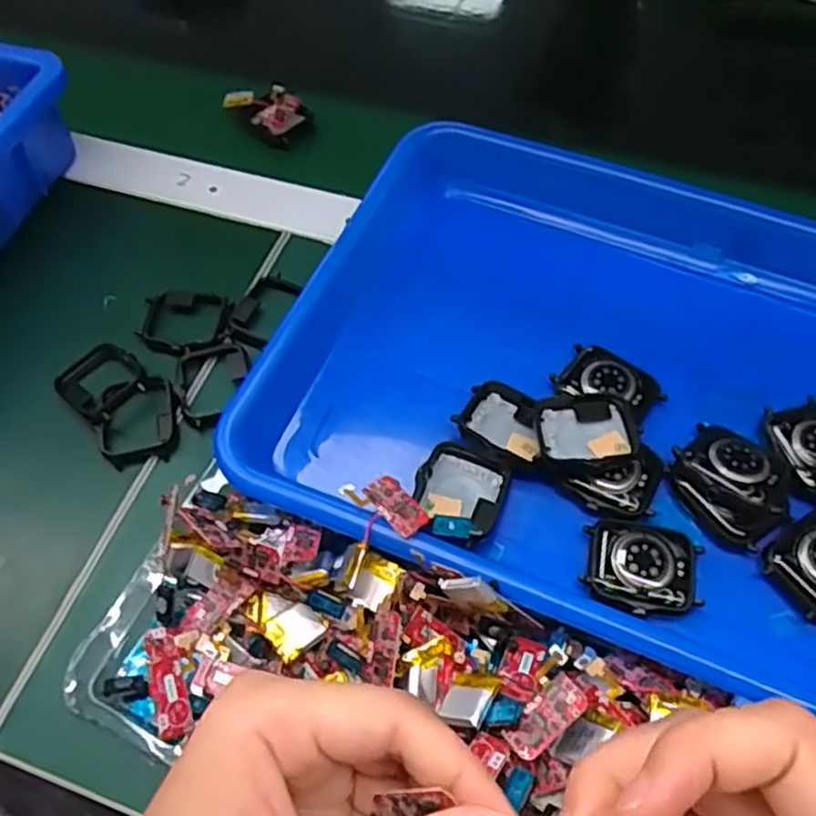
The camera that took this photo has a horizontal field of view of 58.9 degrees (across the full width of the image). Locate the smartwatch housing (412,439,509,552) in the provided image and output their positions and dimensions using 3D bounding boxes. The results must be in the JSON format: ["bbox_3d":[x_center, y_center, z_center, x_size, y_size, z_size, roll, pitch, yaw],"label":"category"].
[{"bbox_3d":[0.023,0.036,0.310,0.037,0.010,0.040,22,61,14],"label":"smartwatch housing"}]

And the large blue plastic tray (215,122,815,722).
[{"bbox_3d":[0.111,-0.012,0.344,0.323,0.051,0.258,20,60,13],"label":"large blue plastic tray"}]

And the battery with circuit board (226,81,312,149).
[{"bbox_3d":[-0.093,-0.196,0.480,0.050,0.022,0.032,26,62,16],"label":"battery with circuit board"}]

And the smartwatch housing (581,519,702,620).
[{"bbox_3d":[0.095,0.063,0.291,0.044,0.006,0.036,10,59,7],"label":"smartwatch housing"}]

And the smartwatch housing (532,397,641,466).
[{"bbox_3d":[0.078,0.011,0.317,0.043,0.014,0.035,-2,58,-1],"label":"smartwatch housing"}]

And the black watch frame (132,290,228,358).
[{"bbox_3d":[-0.118,-0.045,0.378,0.045,0.006,0.040,8,58,6],"label":"black watch frame"}]

